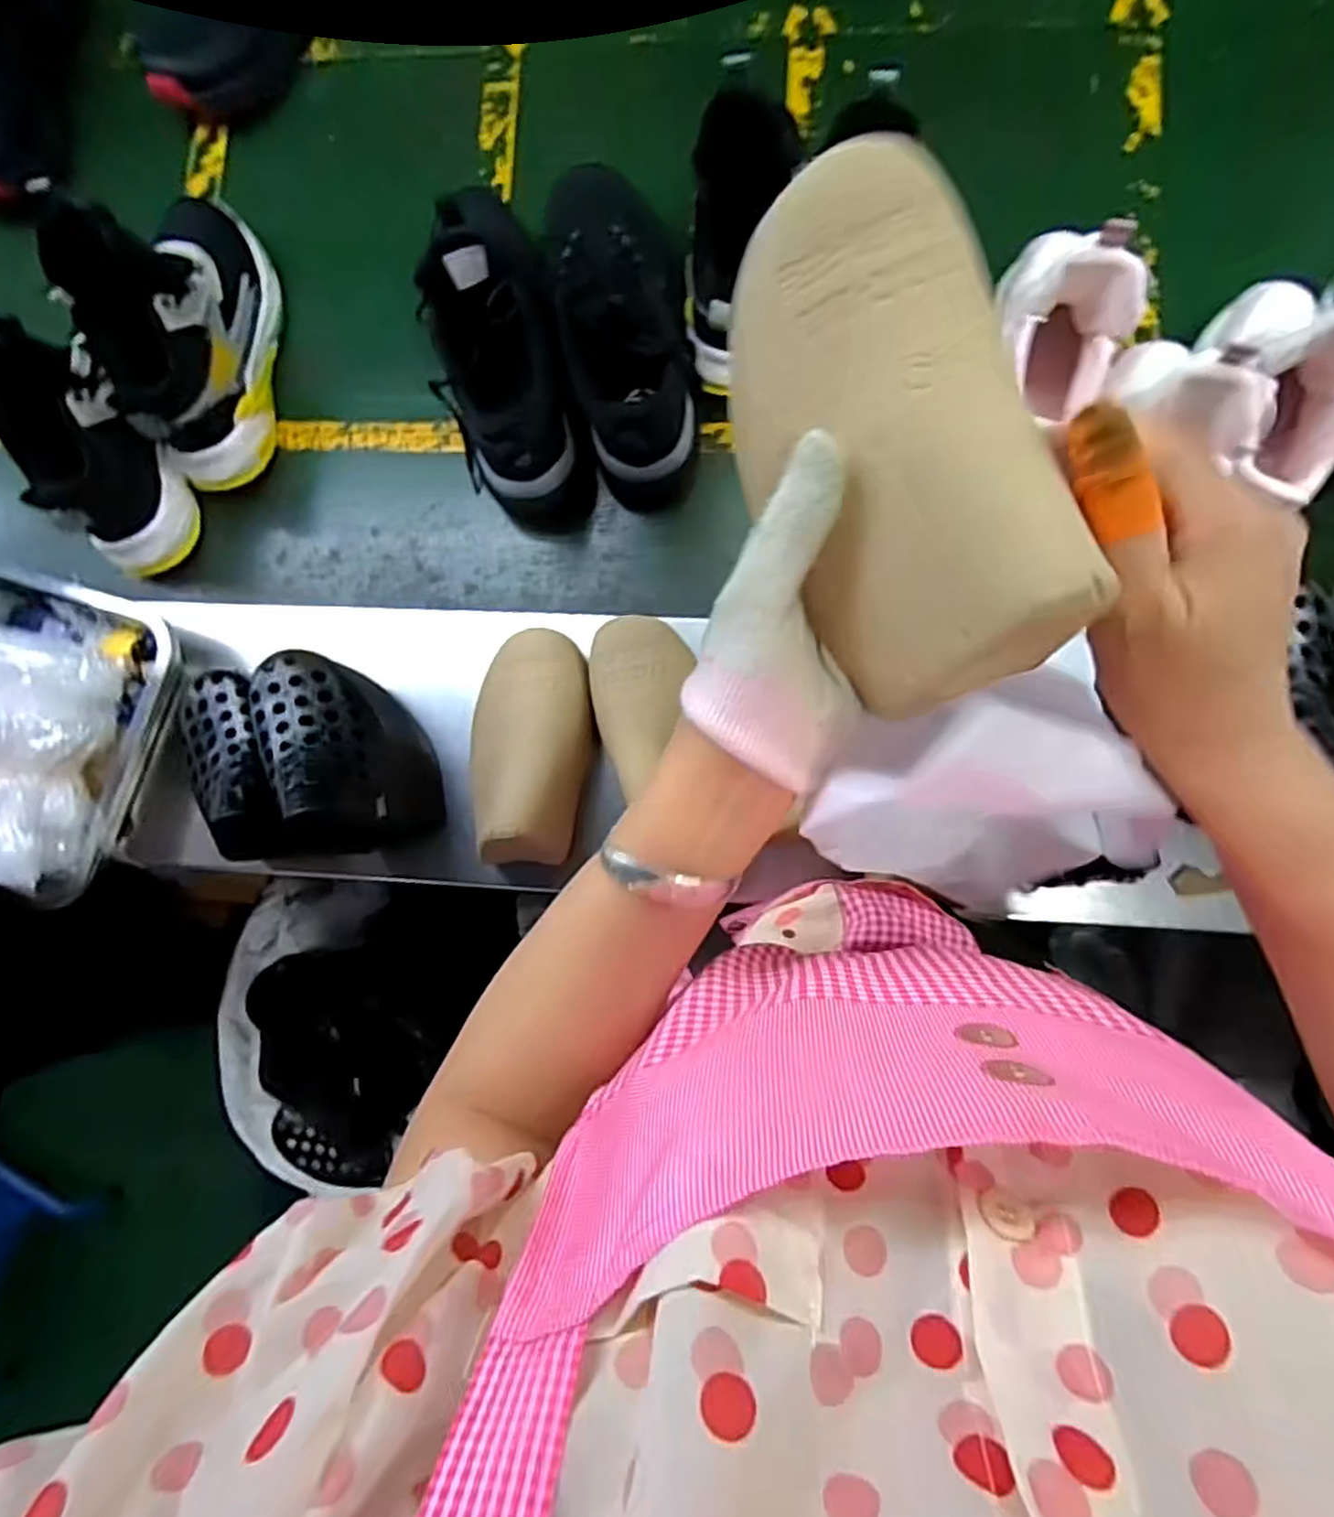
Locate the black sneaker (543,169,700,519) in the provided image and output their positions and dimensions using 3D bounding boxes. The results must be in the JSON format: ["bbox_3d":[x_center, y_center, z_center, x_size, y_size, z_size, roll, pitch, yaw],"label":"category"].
[{"bbox_3d":[-0.040,-0.362,0.615,0.087,0.128,0.290,-11,84,3],"label":"black sneaker"}]

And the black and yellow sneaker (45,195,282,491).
[{"bbox_3d":[-0.422,-0.390,0.623,0.089,0.166,0.254,1,84,4],"label":"black and yellow sneaker"}]

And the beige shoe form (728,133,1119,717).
[{"bbox_3d":[0.074,-0.112,0.253,0.090,0.058,0.172,-20,88,28],"label":"beige shoe form"}]

